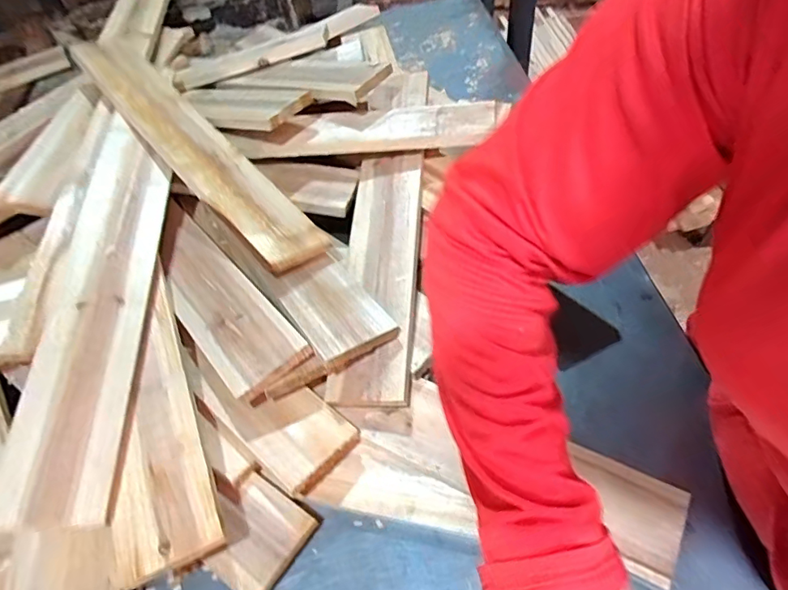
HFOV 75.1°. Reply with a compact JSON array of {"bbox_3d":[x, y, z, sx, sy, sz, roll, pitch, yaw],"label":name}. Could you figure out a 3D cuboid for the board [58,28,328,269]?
[{"bbox_3d":[-0.257,-0.198,0.631,0.082,0.026,0.487,-28,60,-38],"label":"board"}]

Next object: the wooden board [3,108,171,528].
[{"bbox_3d":[-0.291,-0.021,0.521,0.088,0.024,0.479,6,52,-25],"label":"wooden board"}]

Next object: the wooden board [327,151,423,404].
[{"bbox_3d":[-0.015,-0.037,0.562,0.080,0.015,0.320,-5,56,15],"label":"wooden board"}]

